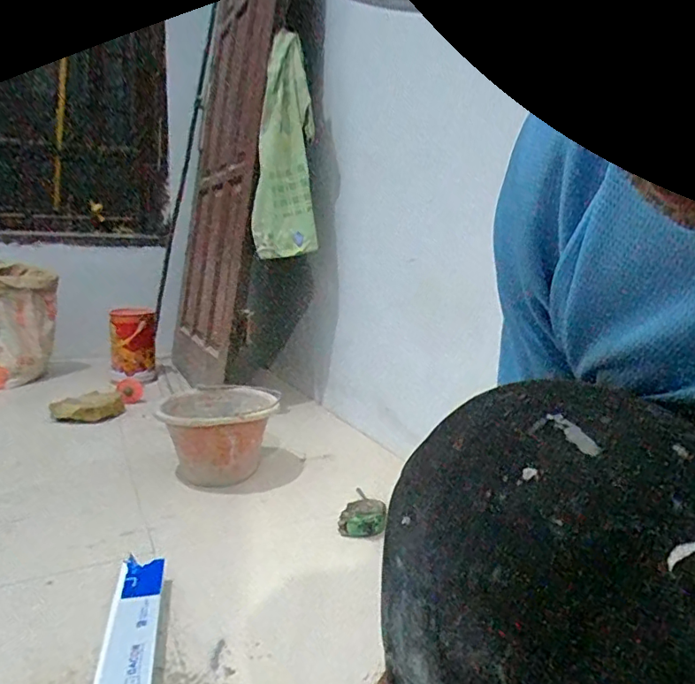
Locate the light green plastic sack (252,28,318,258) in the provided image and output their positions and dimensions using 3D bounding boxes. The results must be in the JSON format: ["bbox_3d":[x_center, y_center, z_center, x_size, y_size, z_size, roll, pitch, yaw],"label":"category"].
[{"bbox_3d":[-0.160,-0.498,1.423,0.071,0.517,0.153,12,14,43],"label":"light green plastic sack"}]

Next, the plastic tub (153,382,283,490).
[{"bbox_3d":[-0.294,0.211,1.228,0.255,0.177,0.222,-3,12,-28],"label":"plastic tub"}]

